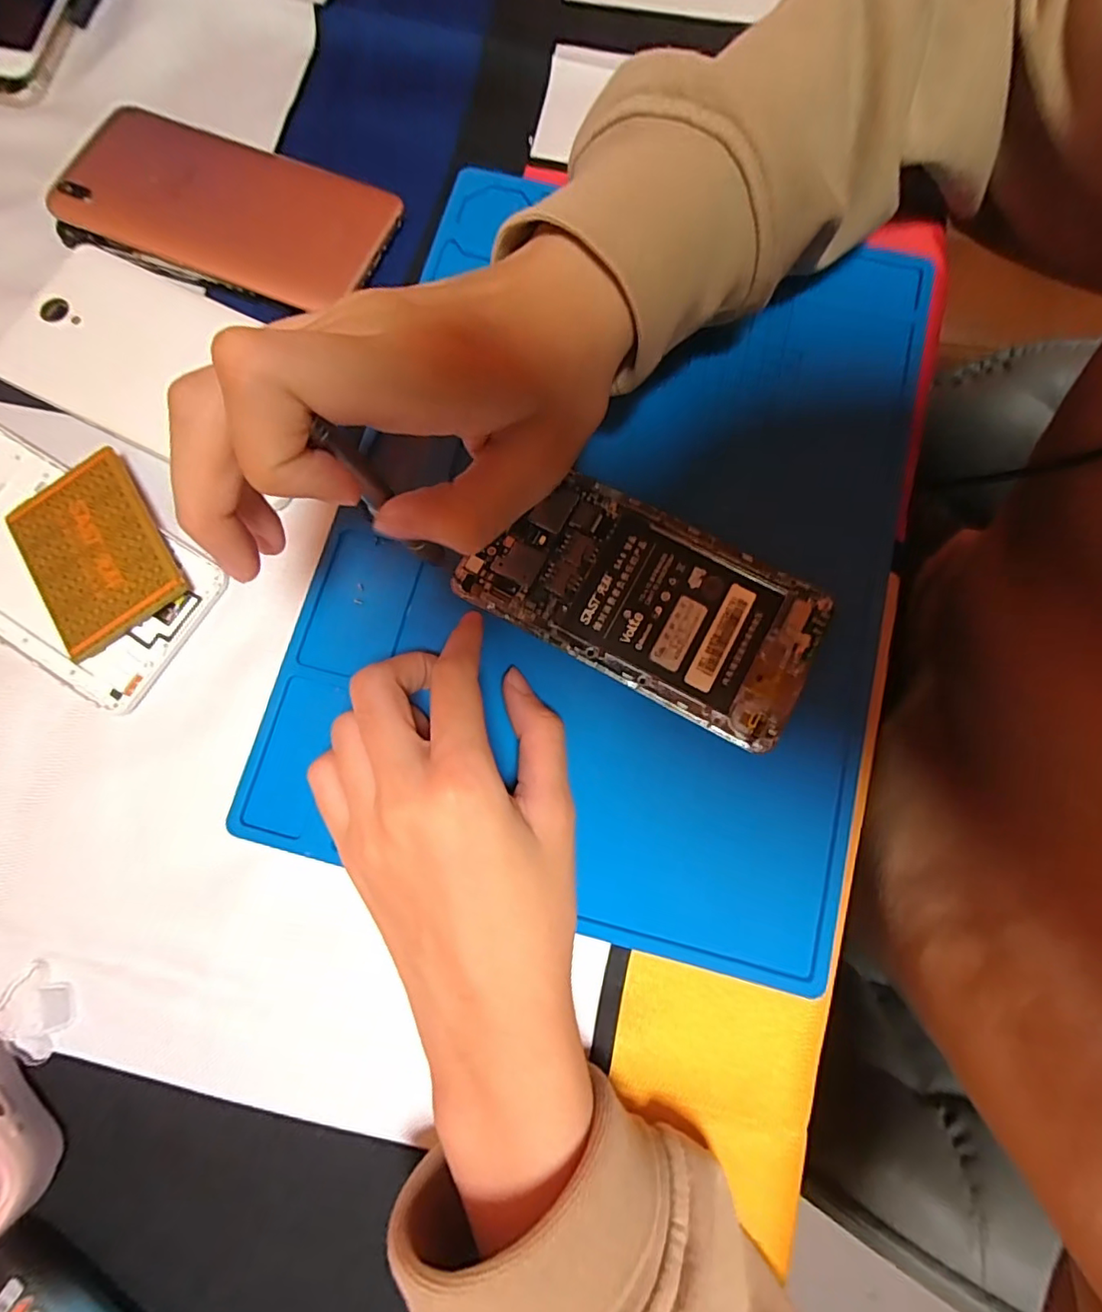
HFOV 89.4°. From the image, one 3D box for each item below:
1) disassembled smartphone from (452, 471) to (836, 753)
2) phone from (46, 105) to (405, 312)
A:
[{"bbox_3d":[0.038,-0.023,0.222,0.136,0.005,0.068,28,80,5],"label":"disassembled smartphone"},{"bbox_3d":[-0.150,-0.212,0.261,0.150,0.007,0.078,19,80,4],"label":"phone"}]

